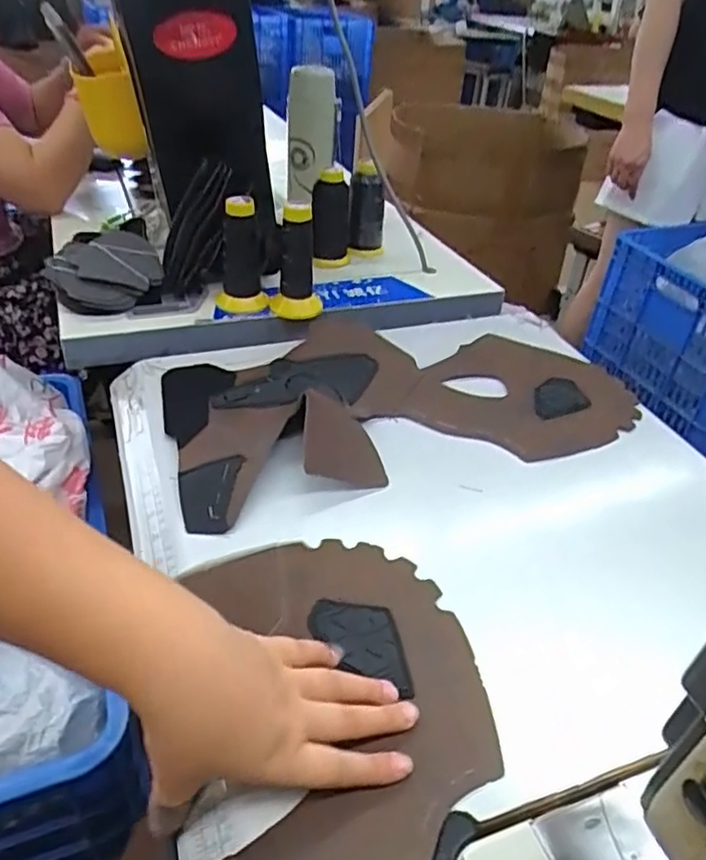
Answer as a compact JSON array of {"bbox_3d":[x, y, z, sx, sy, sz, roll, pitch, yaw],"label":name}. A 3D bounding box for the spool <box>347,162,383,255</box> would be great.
[{"bbox_3d":[0.020,-0.303,0.908,0.049,0.118,0.053,5,37,0],"label":"spool"}]

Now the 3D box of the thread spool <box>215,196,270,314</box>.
[{"bbox_3d":[-0.130,-0.200,0.748,0.060,0.127,0.061,-7,38,-16],"label":"thread spool"}]

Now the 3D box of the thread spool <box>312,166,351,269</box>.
[{"bbox_3d":[-0.029,-0.284,0.869,0.051,0.113,0.059,2,37,-4],"label":"thread spool"}]

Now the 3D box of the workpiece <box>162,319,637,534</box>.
[{"bbox_3d":[0.041,-0.047,0.653,0.448,0.033,0.246,-10,39,-19],"label":"workpiece"}]

